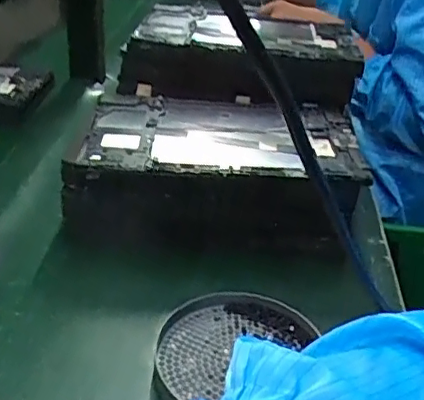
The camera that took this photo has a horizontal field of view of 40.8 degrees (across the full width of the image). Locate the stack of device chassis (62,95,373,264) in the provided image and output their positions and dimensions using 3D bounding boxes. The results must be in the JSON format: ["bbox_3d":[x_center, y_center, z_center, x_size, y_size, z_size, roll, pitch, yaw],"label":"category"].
[{"bbox_3d":[0.004,-0.028,0.517,0.237,0.086,0.149,3,31,-1],"label":"stack of device chassis"}]

